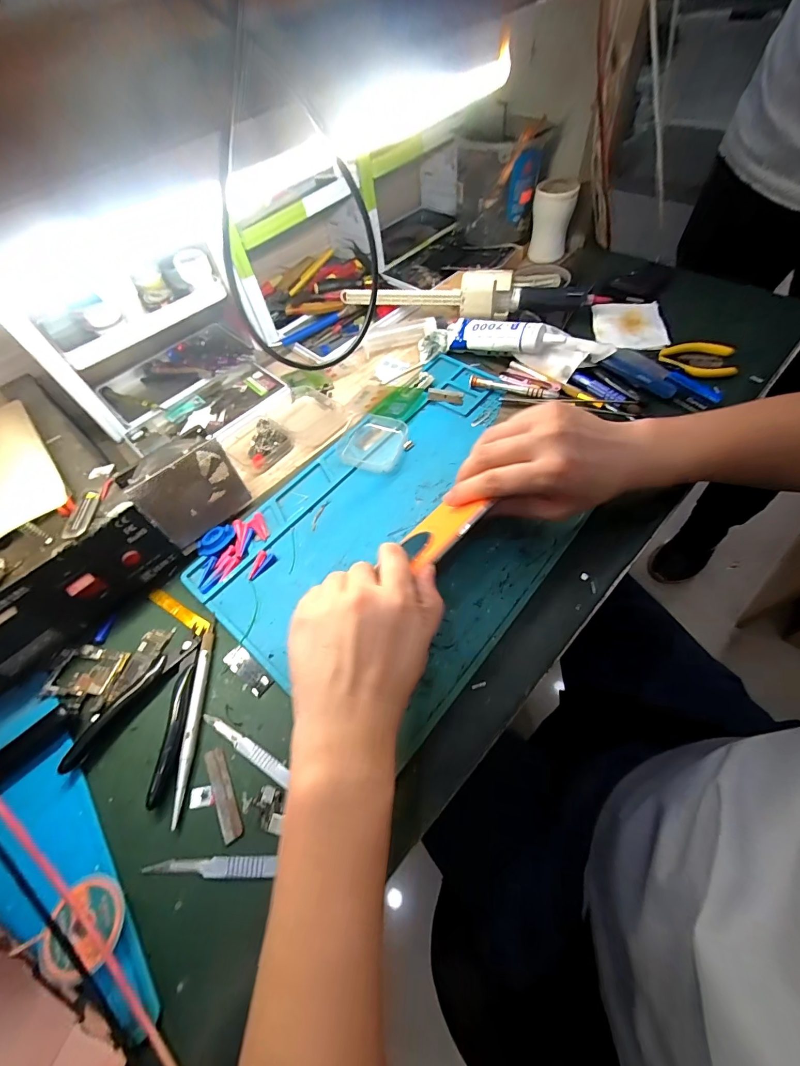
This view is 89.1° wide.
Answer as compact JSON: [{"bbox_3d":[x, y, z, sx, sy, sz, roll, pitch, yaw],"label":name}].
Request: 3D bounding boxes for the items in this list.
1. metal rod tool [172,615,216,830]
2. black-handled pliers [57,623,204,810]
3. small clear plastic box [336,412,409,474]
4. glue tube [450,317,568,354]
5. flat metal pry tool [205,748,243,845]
[{"bbox_3d":[-0.149,0.129,0.297,0.008,0.007,0.136,-7,57,2],"label":"metal rod tool"},{"bbox_3d":[-0.182,0.124,0.301,0.079,0.009,0.112,11,59,13],"label":"black-handled pliers"},{"bbox_3d":[-0.029,-0.094,0.421,0.067,0.014,0.068,17,61,16],"label":"small clear plastic box"},{"bbox_3d":[0.113,-0.225,0.458,0.138,0.028,0.034,22,62,33],"label":"glue tube"},{"bbox_3d":[-0.118,0.173,0.270,0.013,0.004,0.057,-27,59,-10],"label":"flat metal pry tool"}]

